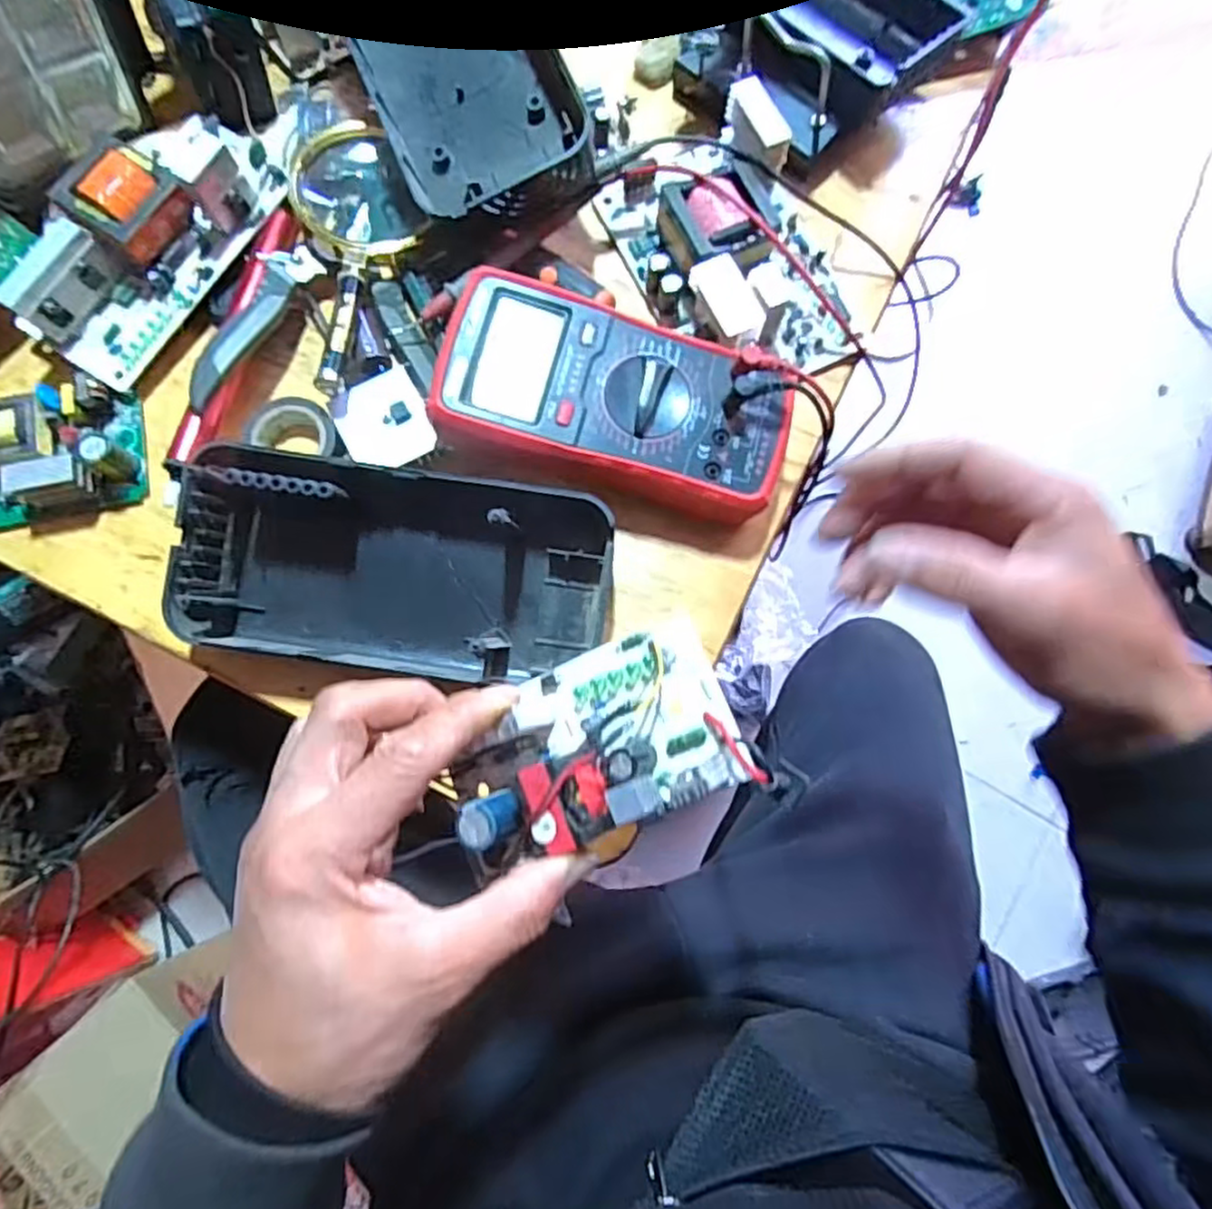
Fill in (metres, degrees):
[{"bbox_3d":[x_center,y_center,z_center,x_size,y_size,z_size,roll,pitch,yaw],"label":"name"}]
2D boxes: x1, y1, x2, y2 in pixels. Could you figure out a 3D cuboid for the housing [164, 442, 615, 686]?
[{"bbox_3d":[-0.105,-0.017,0.361,0.214,0.059,0.099,5,77,0],"label":"housing"}]

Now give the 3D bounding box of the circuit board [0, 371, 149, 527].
[{"bbox_3d":[-0.319,-0.083,0.386,0.119,0.034,0.067,-12,78,-4],"label":"circuit board"}]

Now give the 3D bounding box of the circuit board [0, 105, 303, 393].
[{"bbox_3d":[-0.249,-0.221,0.401,0.082,0.044,0.194,30,78,5],"label":"circuit board"}]

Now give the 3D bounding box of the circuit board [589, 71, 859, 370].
[{"bbox_3d":[0.078,-0.211,0.411,0.116,0.053,0.169,-31,80,-8],"label":"circuit board"}]

